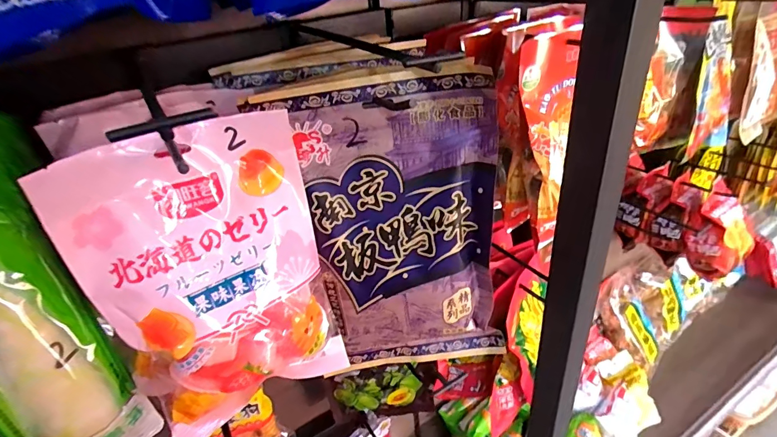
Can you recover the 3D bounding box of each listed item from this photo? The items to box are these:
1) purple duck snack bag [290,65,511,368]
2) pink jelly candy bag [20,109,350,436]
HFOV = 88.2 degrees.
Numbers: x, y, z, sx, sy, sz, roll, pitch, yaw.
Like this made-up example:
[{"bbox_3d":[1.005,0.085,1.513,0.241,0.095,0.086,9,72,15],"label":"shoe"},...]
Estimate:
[{"bbox_3d":[0.015,0.019,0.351,0.160,0.252,0.044,-4,31,5],"label":"purple duck snack bag"},{"bbox_3d":[-0.120,0.047,0.302,0.159,0.222,0.061,-27,36,-29],"label":"pink jelly candy bag"}]

